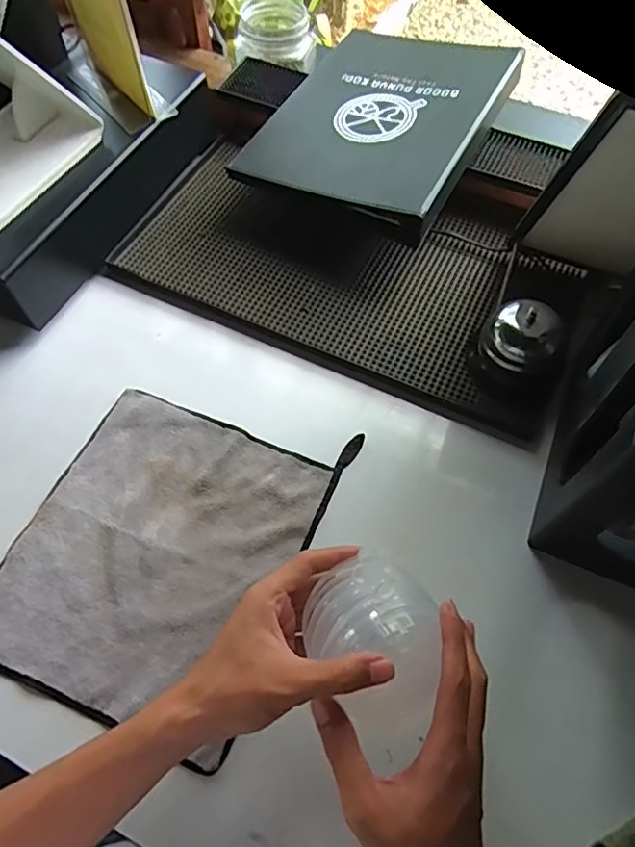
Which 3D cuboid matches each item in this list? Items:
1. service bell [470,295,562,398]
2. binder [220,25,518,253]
[{"bbox_3d":[0.196,-0.075,0.537,0.071,0.071,0.083,25,66,13],"label":"service bell"},{"bbox_3d":[0.074,-0.363,0.634,0.238,0.033,0.318,24,66,13],"label":"binder"}]

